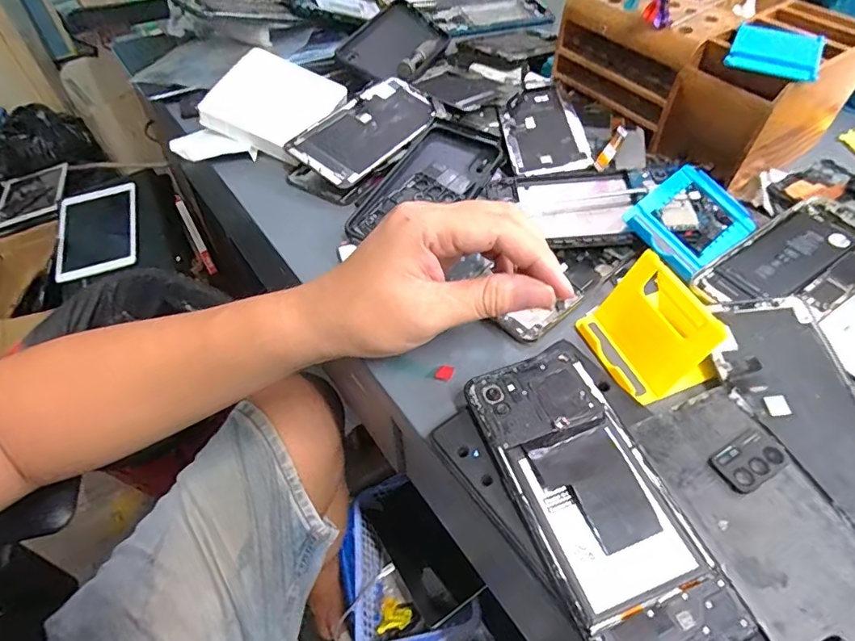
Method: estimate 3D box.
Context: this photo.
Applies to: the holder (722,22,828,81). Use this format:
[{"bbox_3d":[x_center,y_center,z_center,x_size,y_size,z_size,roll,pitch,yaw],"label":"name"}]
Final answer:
[{"bbox_3d":[0.253,-0.196,0.364,0.059,0.007,0.065,21,55,17],"label":"holder"}]

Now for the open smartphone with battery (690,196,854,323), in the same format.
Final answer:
[{"bbox_3d":[0.265,-0.042,0.351,0.156,0.009,0.072,-28,56,-20],"label":"open smartphone with battery"}]

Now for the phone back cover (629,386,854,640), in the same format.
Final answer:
[{"bbox_3d":[0.168,0.106,0.238,0.068,0.006,0.155,-23,55,-11],"label":"phone back cover"}]

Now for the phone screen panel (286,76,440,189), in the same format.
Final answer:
[{"bbox_3d":[-0.055,-0.178,0.463,0.075,0.008,0.149,38,61,14],"label":"phone screen panel"}]

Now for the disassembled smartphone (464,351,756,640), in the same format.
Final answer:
[{"bbox_3d":[0.080,0.086,0.252,0.069,0.015,0.155,-19,55,-9],"label":"disassembled smartphone"}]

